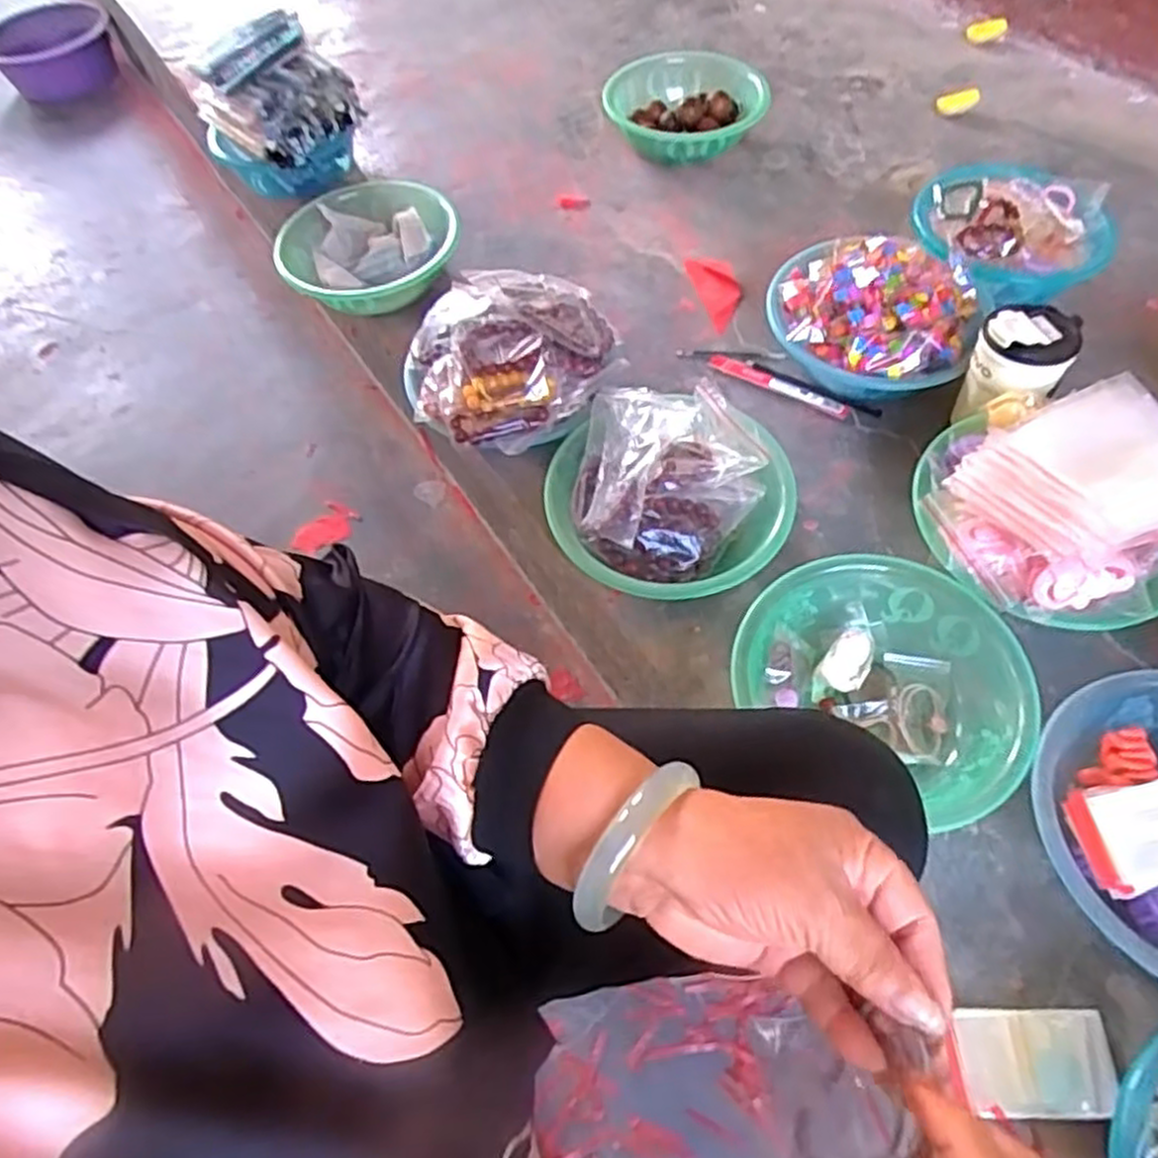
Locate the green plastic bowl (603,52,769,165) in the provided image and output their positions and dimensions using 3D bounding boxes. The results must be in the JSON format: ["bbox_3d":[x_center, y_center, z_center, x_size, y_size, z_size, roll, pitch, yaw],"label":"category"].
[{"bbox_3d":[0.160,-0.717,1.168,0.237,0.074,0.236,2,58,5],"label":"green plastic bowl"}]

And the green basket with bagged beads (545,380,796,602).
[{"bbox_3d":[0.088,-0.079,0.760,0.224,0.089,0.223,-2,58,3],"label":"green basket with bagged beads"}]

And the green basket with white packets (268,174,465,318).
[{"bbox_3d":[-0.284,-0.448,1.024,0.237,0.064,0.255,-17,59,-7],"label":"green basket with white packets"}]

